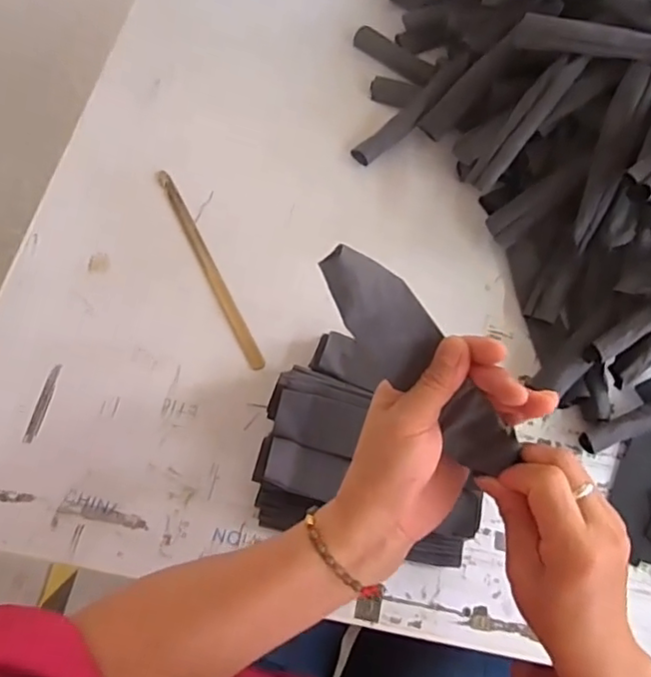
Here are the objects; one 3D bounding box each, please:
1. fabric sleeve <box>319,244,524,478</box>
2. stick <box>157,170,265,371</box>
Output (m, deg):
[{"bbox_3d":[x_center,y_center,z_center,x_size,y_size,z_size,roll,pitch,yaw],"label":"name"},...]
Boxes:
[{"bbox_3d":[0.056,0.012,0.351,0.043,0.030,0.156,-40,92,-17],"label":"fabric sleeve"},{"bbox_3d":[-0.131,-0.082,0.653,0.016,0.006,0.274,-25,70,-13],"label":"stick"}]

